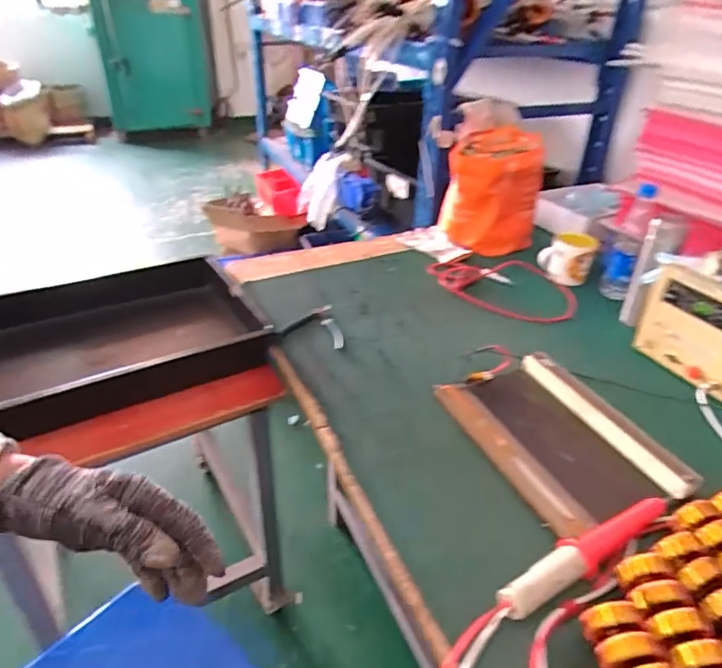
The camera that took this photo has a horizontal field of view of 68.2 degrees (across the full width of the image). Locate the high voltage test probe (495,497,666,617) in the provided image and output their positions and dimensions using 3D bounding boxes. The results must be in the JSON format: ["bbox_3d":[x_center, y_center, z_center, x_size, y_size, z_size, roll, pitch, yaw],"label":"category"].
[{"bbox_3d":[0.246,0.236,0.579,0.251,0.032,0.033,-19,36,-27],"label":"high voltage test probe"}]

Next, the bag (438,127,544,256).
[{"bbox_3d":[0.304,-0.335,1.284,0.213,0.251,0.191,-25,39,-35],"label":"bag"}]

